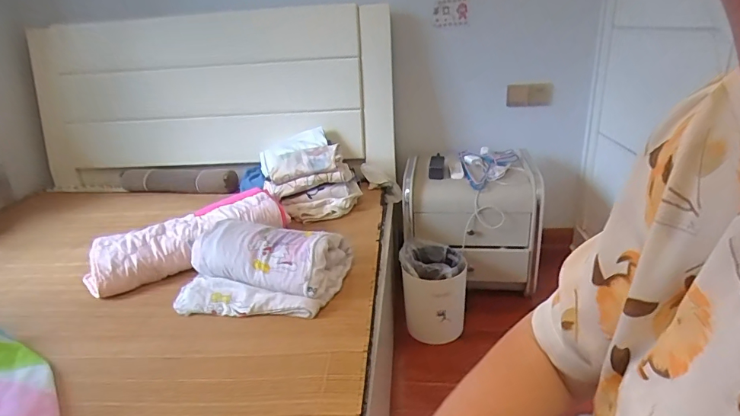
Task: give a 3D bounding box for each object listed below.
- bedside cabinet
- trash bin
[{"bbox_3d":[0.379,0.021,1.679,0.472,0.393,0.426,-1,23,7],"label":"bedside cabinet"},{"bbox_3d":[0.208,0.281,1.444,0.206,0.262,0.237,-4,22,0],"label":"trash bin"}]

